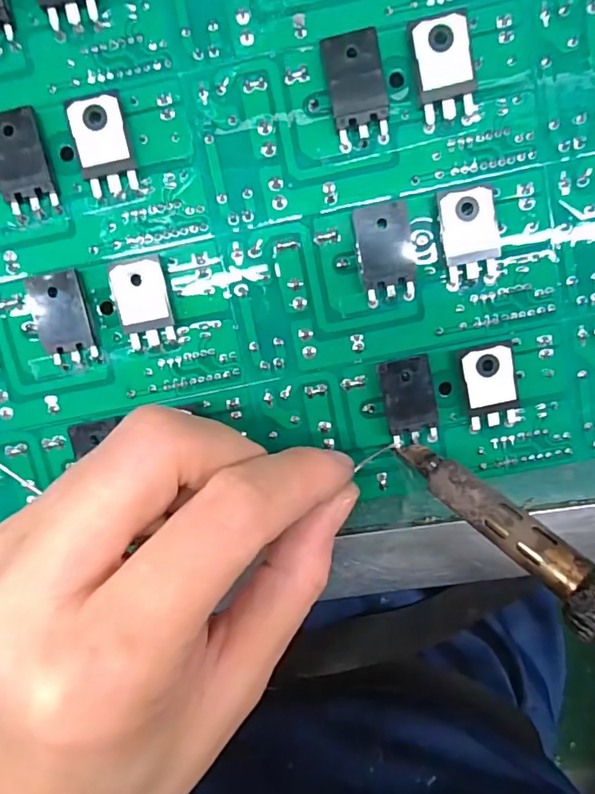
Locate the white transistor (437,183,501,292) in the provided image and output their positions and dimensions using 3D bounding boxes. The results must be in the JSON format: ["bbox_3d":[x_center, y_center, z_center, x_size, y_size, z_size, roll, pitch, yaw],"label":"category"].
[{"bbox_3d":[0.049,-0.045,0.147,0.015,0.006,0.026,-11,98,3],"label":"white transistor"}]

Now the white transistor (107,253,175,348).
[{"bbox_3d":[-0.045,-0.027,0.152,0.014,0.008,0.024,-8,99,3],"label":"white transistor"}]

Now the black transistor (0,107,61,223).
[{"bbox_3d":[-0.076,-0.065,0.145,0.015,0.006,0.026,-13,98,3],"label":"black transistor"}]

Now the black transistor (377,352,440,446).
[{"bbox_3d":[0.034,0.001,0.155,0.015,0.005,0.026,-12,98,3],"label":"black transistor"}]

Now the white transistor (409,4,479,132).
[{"bbox_3d":[0.040,-0.088,0.141,0.016,0.007,0.026,-11,98,3],"label":"white transistor"}]

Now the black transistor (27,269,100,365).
[{"bbox_3d":[-0.068,-0.023,0.151,0.014,0.006,0.025,-7,99,2],"label":"black transistor"}]

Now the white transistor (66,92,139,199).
[{"bbox_3d":[-0.054,-0.070,0.144,0.014,0.005,0.025,-9,99,3],"label":"white transistor"}]

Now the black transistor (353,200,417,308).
[{"bbox_3d":[0.025,-0.041,0.148,0.016,0.006,0.026,-6,99,2],"label":"black transistor"}]

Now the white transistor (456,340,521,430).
[{"bbox_3d":[0.057,-0.003,0.154,0.015,0.006,0.025,-13,98,3],"label":"white transistor"}]

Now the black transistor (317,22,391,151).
[{"bbox_3d":[0.016,-0.083,0.141,0.015,0.006,0.027,-11,98,3],"label":"black transistor"}]

